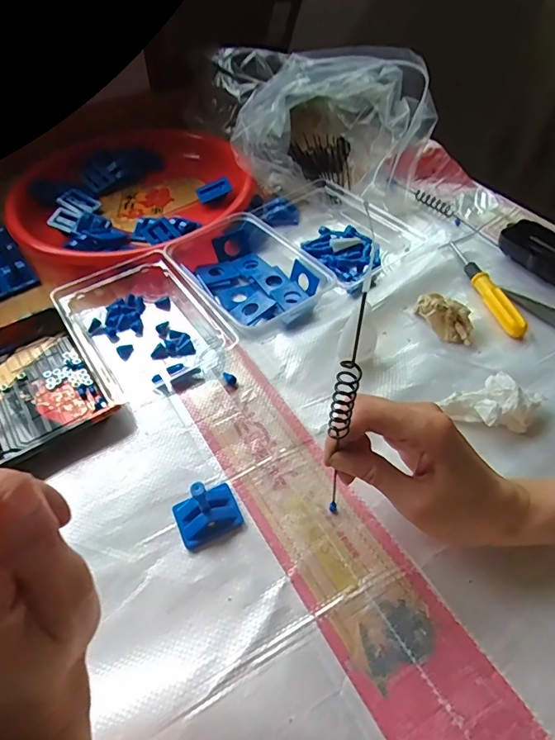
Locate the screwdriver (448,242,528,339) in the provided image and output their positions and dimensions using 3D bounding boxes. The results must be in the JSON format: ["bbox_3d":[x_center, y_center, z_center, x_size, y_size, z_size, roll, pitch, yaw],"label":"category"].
[{"bbox_3d":[0.206,-0.088,0.468,0.015,0.019,0.140,-10,50,-5],"label":"screwdriver"}]

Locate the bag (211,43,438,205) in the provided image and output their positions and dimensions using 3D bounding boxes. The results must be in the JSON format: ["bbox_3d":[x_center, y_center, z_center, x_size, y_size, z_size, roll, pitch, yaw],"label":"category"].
[{"bbox_3d":[0.051,-0.321,0.603,0.226,0.122,0.230,-27,54,-19],"label":"bag"}]

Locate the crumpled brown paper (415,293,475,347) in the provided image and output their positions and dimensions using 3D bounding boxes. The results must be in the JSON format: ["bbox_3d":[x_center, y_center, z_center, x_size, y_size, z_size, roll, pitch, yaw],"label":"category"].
[{"bbox_3d":[0.155,-0.050,0.436,0.029,0.026,0.063,-22,52,-15],"label":"crumpled brown paper"}]

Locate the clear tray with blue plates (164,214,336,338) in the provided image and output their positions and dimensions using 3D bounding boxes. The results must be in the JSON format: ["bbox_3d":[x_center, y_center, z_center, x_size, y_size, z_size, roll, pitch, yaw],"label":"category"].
[{"bbox_3d":[-0.033,-0.100,0.483,0.110,0.034,0.161,-33,56,-22],"label":"clear tray with blue plates"}]

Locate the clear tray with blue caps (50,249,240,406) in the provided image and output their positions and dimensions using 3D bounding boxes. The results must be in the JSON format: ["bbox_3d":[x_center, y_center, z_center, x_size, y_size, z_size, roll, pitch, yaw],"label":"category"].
[{"bbox_3d":[-0.133,-0.051,0.450,0.118,0.031,0.177,-31,55,-21],"label":"clear tray with blue caps"}]

